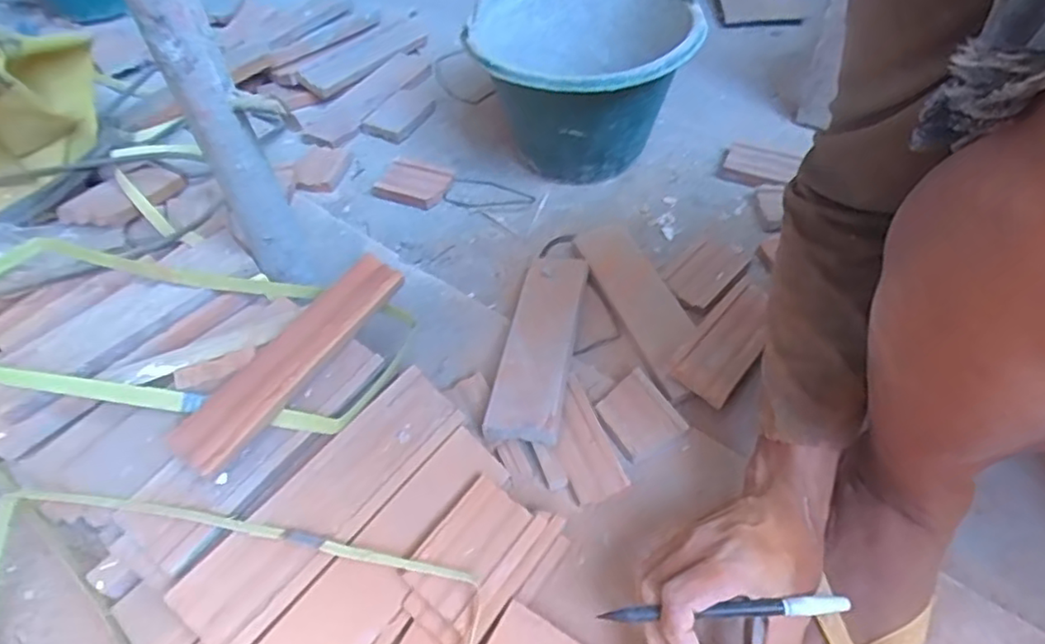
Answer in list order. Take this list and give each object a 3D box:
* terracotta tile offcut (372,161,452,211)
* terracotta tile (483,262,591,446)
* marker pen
[{"bbox_3d":[-0.139,-0.175,0.787,0.086,0.017,0.062,20,55,19],"label":"terracotta tile offcut"},{"bbox_3d":[0.018,0.015,0.606,0.060,0.022,0.233,14,45,2],"label":"terracotta tile"},{"bbox_3d":[0.125,0.178,0.385,0.150,0.007,0.009,-4,51,3],"label":"marker pen"}]

